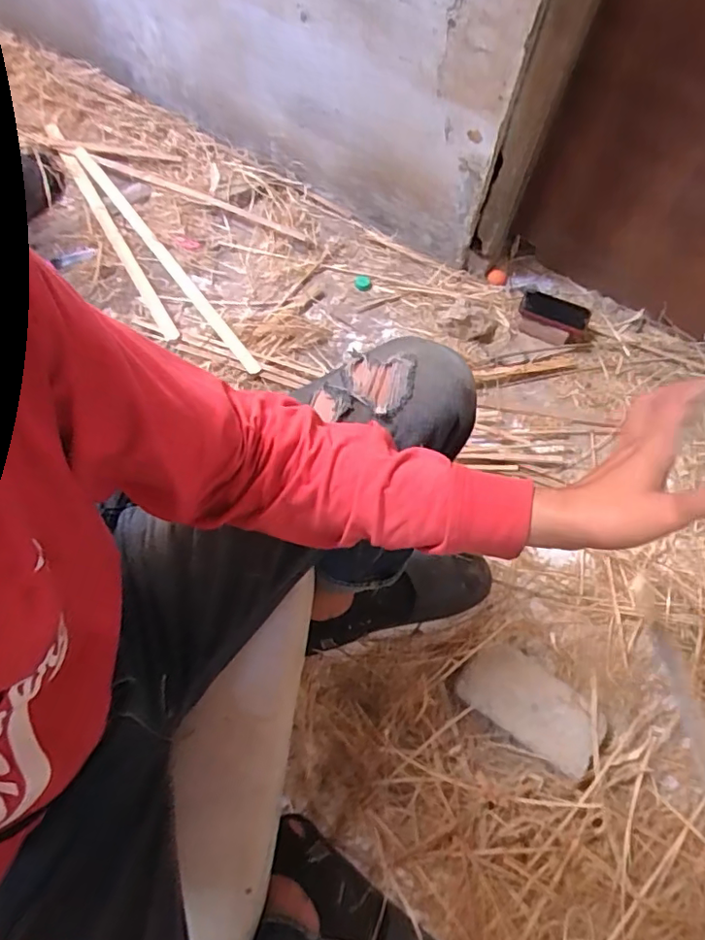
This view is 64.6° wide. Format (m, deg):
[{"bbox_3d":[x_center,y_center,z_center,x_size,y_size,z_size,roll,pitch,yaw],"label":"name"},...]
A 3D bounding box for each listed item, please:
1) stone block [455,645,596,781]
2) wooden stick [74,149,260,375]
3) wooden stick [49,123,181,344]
[{"bbox_3d":[0.262,0.343,0.821,0.203,0.039,0.112,33,70,11],"label":"stone block"},{"bbox_3d":[-0.398,-0.453,1.151,0.028,0.015,0.703,-34,72,-15],"label":"wooden stick"},{"bbox_3d":[-0.533,-0.537,1.212,0.029,0.027,0.666,-29,71,-13],"label":"wooden stick"}]

